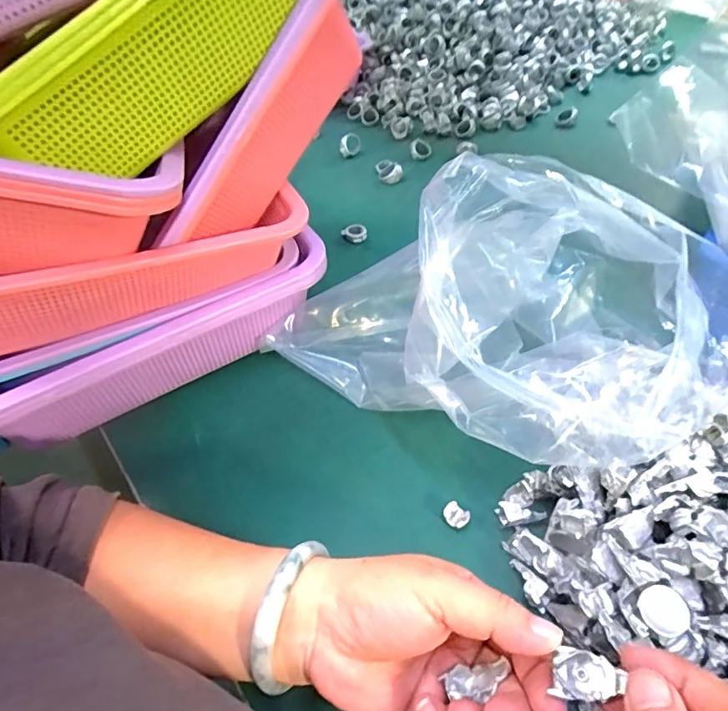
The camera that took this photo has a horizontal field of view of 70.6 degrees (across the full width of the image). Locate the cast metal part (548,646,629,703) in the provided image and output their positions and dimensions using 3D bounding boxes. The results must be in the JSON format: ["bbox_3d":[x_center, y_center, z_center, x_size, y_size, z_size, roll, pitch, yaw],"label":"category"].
[{"bbox_3d":[0.088,0.127,0.205,0.024,0.011,0.017,-1,49,6],"label":"cast metal part"}]

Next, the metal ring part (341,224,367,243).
[{"bbox_3d":[-0.011,-0.140,0.588,0.028,0.012,0.018,-9,49,-2],"label":"metal ring part"}]

